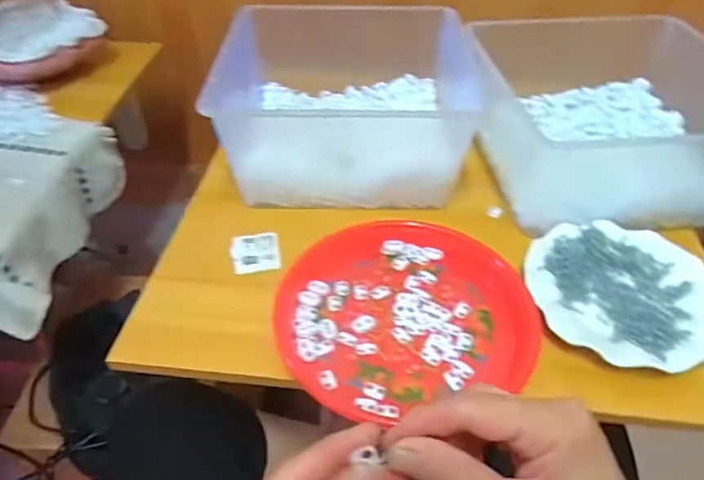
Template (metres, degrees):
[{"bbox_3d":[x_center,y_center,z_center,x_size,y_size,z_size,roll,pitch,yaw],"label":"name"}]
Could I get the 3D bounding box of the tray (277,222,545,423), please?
[{"bbox_3d":[0.045,0.059,0.531,0.236,0.019,0.236,0,44,0],"label":"tray"}]

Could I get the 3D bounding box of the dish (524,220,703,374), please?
[{"bbox_3d":[0.275,0.049,0.535,0.173,0.018,0.183,-24,49,-22],"label":"dish"}]

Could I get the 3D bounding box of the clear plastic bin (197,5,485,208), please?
[{"bbox_3d":[-0.002,-0.164,0.663,0.293,0.156,0.238,1,44,2],"label":"clear plastic bin"}]

